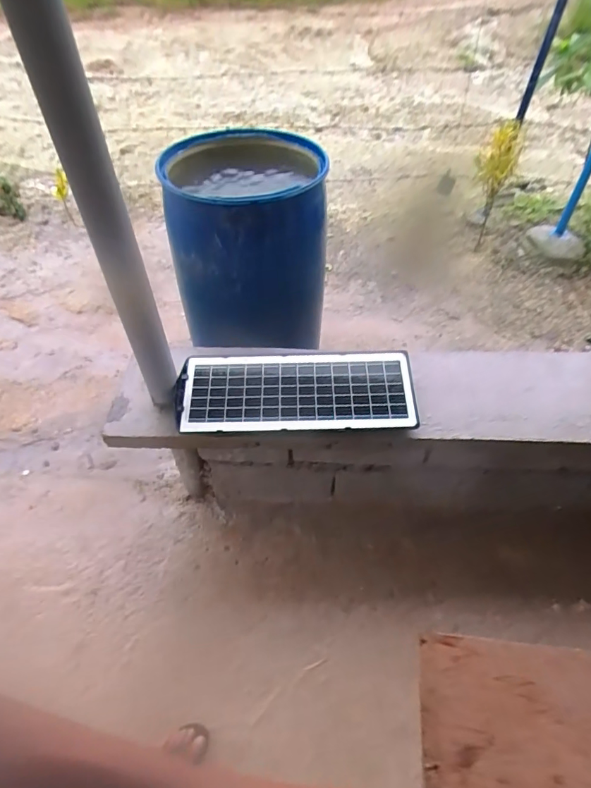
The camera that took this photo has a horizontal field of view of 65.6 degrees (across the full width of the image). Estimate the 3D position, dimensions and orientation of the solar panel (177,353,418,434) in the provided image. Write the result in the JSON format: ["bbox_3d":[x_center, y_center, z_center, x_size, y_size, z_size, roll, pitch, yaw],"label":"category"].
[{"bbox_3d":[0.002,-0.002,1.235,0.635,0.040,0.237,-4,60,-2],"label":"solar panel"}]

